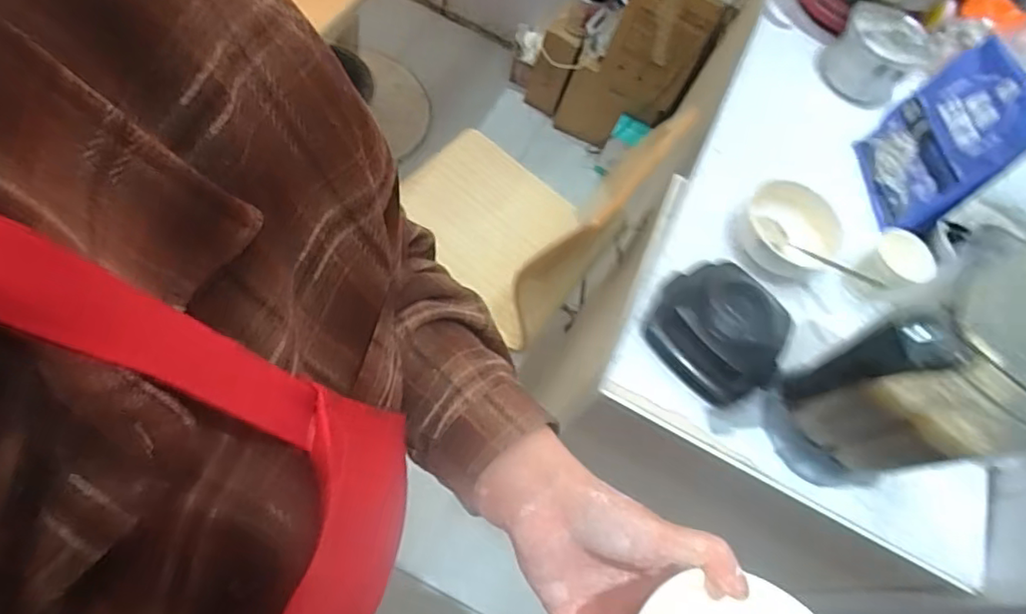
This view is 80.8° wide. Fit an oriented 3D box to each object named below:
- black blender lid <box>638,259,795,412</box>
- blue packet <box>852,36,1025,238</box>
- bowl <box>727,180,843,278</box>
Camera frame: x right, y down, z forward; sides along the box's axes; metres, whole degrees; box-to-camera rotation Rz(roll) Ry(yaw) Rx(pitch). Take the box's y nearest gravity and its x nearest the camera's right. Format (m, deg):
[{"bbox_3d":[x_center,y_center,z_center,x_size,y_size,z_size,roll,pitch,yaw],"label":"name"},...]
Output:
[{"bbox_3d":[0.225,0.022,0.664,0.117,0.064,0.150,-39,72,-17],"label":"black blender lid"},{"bbox_3d":[0.566,-0.221,0.807,0.082,0.207,0.183,-4,65,-4],"label":"blue packet"},{"bbox_3d":[0.346,-0.096,0.761,0.114,0.049,0.121,1,65,-1],"label":"bowl"}]

